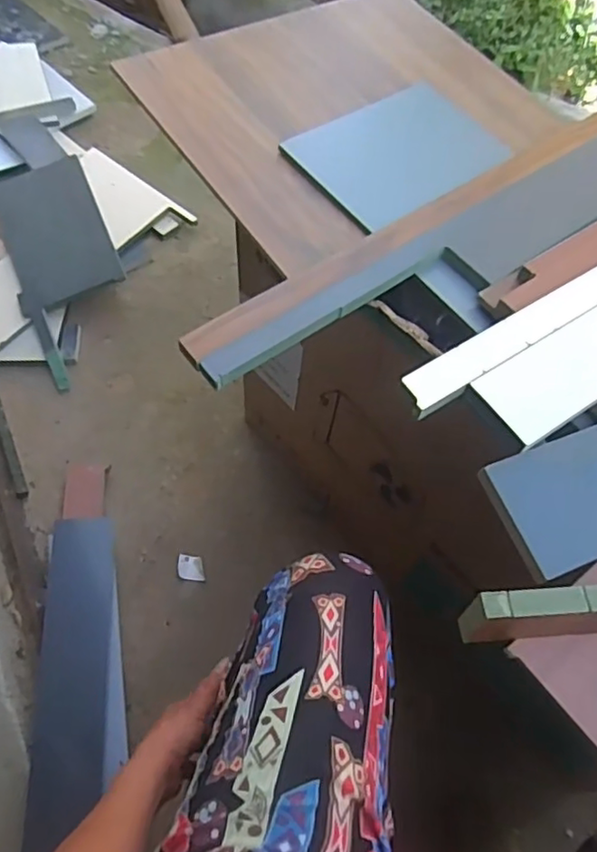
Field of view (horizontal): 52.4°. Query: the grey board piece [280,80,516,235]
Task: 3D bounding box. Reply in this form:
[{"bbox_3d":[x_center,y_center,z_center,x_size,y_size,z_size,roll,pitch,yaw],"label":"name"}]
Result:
[{"bbox_3d":[0.119,-0.326,0.714,0.230,0.008,0.176,-33,65,-18],"label":"grey board piece"}]

